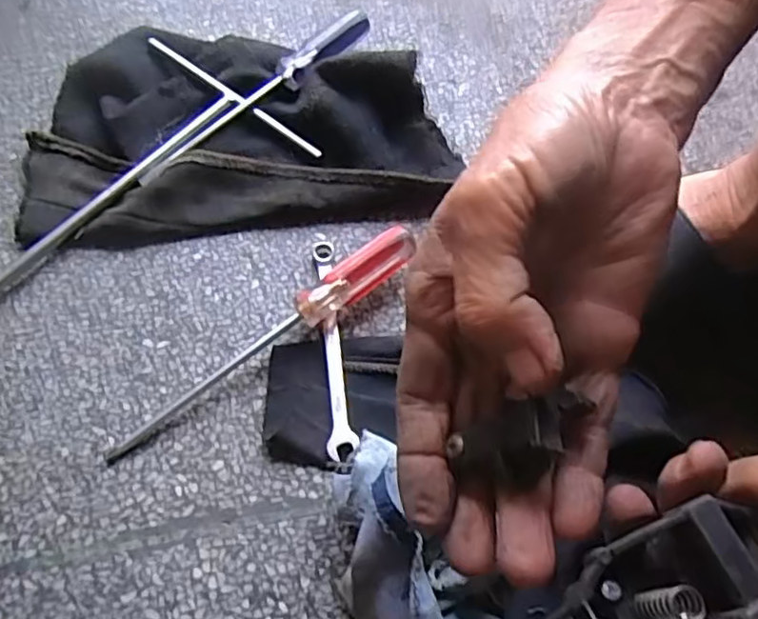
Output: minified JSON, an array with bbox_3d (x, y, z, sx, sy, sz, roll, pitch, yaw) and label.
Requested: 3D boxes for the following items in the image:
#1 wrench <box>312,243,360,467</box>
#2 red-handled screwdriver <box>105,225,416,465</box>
[{"bbox_3d":[-0.032,0.019,0.418,0.017,0.009,0.157,-6,62,-7],"label":"wrench"},{"bbox_3d":[-0.069,0.019,0.400,0.225,0.026,0.026,-37,70,-17],"label":"red-handled screwdriver"}]

